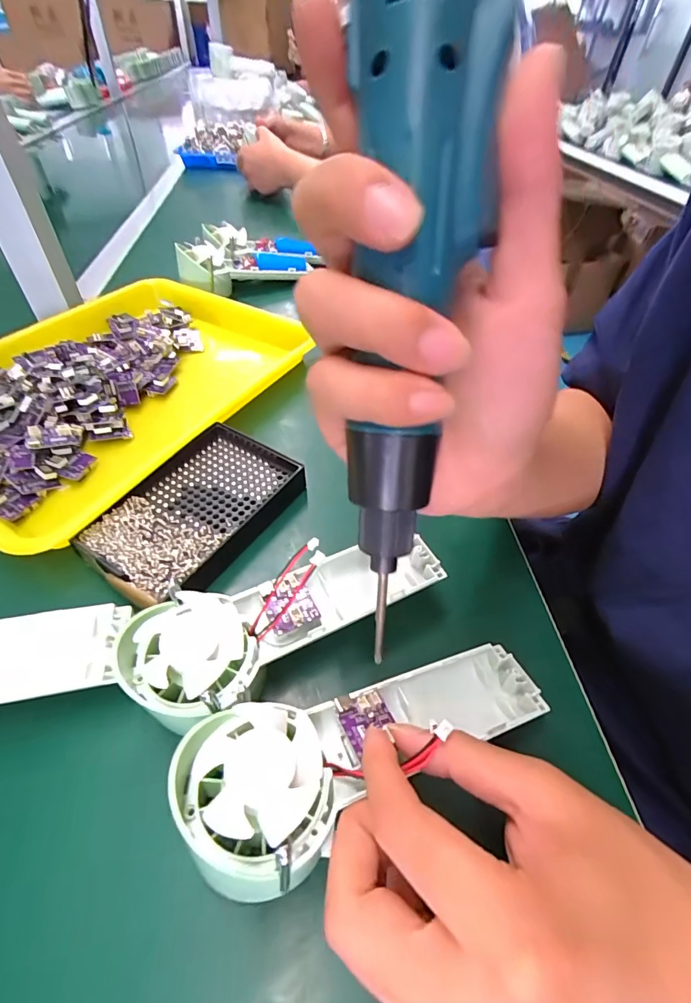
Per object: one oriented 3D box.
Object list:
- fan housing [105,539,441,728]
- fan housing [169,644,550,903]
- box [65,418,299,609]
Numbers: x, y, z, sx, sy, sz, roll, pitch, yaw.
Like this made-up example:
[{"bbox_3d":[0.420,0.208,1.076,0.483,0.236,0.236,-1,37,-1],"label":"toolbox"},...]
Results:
[{"bbox_3d":[-0.027,0.058,0.234,0.177,0.027,0.060,-22,54,-21],"label":"fan housing"},{"bbox_3d":[0.016,0.109,0.197,0.172,0.032,0.061,-4,47,-30],"label":"fan housing"},{"bbox_3d":[-0.104,0.004,0.297,0.090,0.023,0.140,33,55,23],"label":"box"}]

